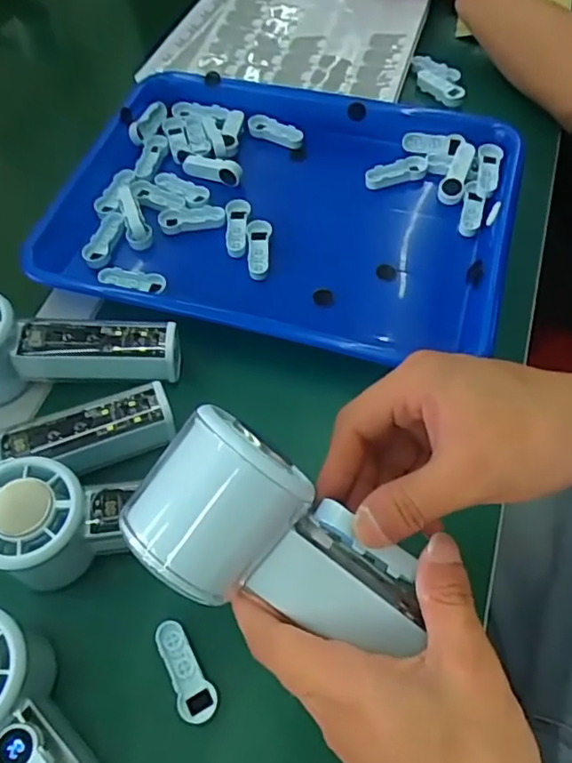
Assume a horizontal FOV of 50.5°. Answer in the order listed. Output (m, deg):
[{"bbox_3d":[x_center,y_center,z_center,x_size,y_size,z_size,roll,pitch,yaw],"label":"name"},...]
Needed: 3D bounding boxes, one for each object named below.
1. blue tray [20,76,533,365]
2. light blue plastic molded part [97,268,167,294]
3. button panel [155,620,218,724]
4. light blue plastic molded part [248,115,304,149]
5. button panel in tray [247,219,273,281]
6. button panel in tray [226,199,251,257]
[{"bbox_3d":[-0.001,-0.135,0.468,0.338,0.042,0.250,12,61,11],"label":"blue tray"},{"bbox_3d":[-0.111,-0.072,0.442,0.051,0.010,0.014,7,60,8],"label":"light blue plastic molded part"},{"bbox_3d":[-0.052,0.147,0.311,0.019,0.004,0.050,-26,61,-11],"label":"button panel"},{"bbox_3d":[-0.009,-0.218,0.529,0.049,0.004,0.019,21,95,12],"label":"light blue plastic molded part"},{"bbox_3d":[-0.019,-0.100,0.455,0.018,0.008,0.053,-5,59,1],"label":"button panel in tray"},{"bbox_3d":[-0.037,-0.118,0.464,0.017,0.011,0.050,-1,59,4],"label":"button panel in tray"}]

